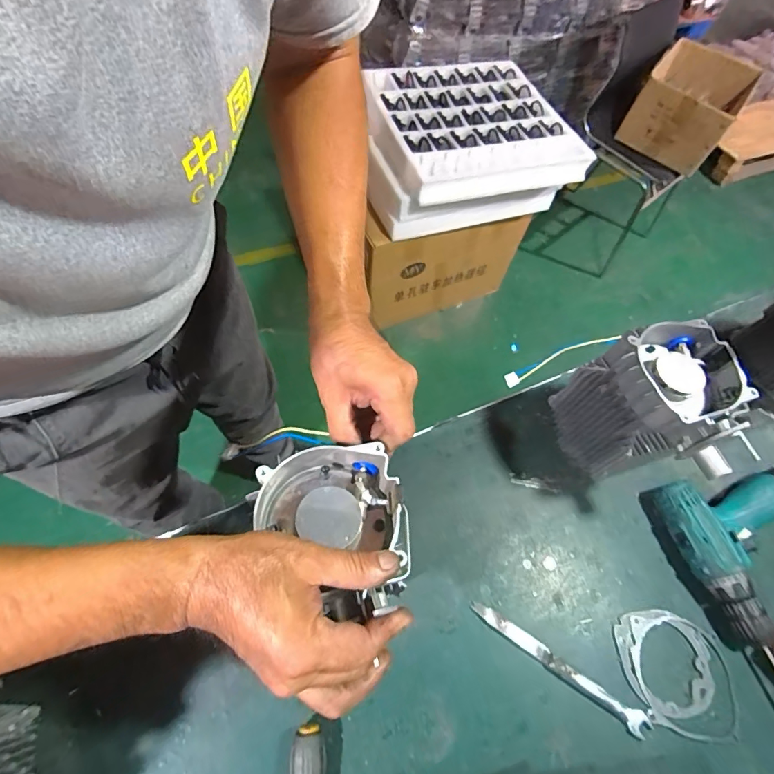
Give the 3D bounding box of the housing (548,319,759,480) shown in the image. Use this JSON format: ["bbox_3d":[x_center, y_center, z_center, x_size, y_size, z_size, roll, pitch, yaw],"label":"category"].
[{"bbox_3d":[0.301,0.045,0.517,0.119,0.209,0.161,-9,63,-11],"label":"housing"}]

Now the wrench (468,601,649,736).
[{"bbox_3d":[0.188,0.304,0.471,0.206,0.010,0.021,34,63,12],"label":"wrench"}]

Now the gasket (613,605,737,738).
[{"bbox_3d":[0.321,0.316,0.476,0.127,0.006,0.115,9,59,-1],"label":"gasket"}]

